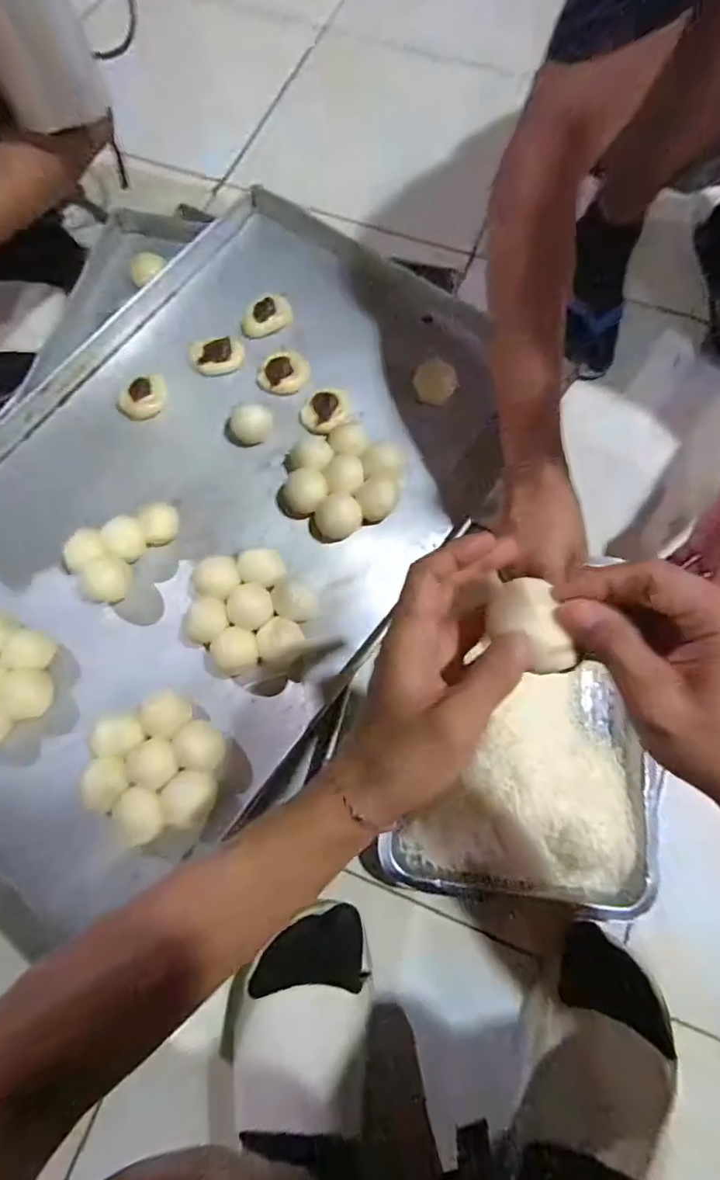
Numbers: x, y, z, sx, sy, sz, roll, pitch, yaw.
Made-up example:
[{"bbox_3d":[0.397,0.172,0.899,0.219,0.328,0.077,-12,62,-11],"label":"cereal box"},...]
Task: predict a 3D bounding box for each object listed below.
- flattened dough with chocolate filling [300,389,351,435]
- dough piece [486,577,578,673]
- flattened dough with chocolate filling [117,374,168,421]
[{"bbox_3d":[-0.036,-0.188,0.556,0.052,0.021,0.054,0,74,1],"label":"flattened dough with chocolate filling"},{"bbox_3d":[0.085,0.020,0.267,0.037,0.014,0.048,-19,74,-5],"label":"dough piece"},{"bbox_3d":[-0.234,-0.208,0.570,0.051,0.012,0.052,0,74,1],"label":"flattened dough with chocolate filling"}]

